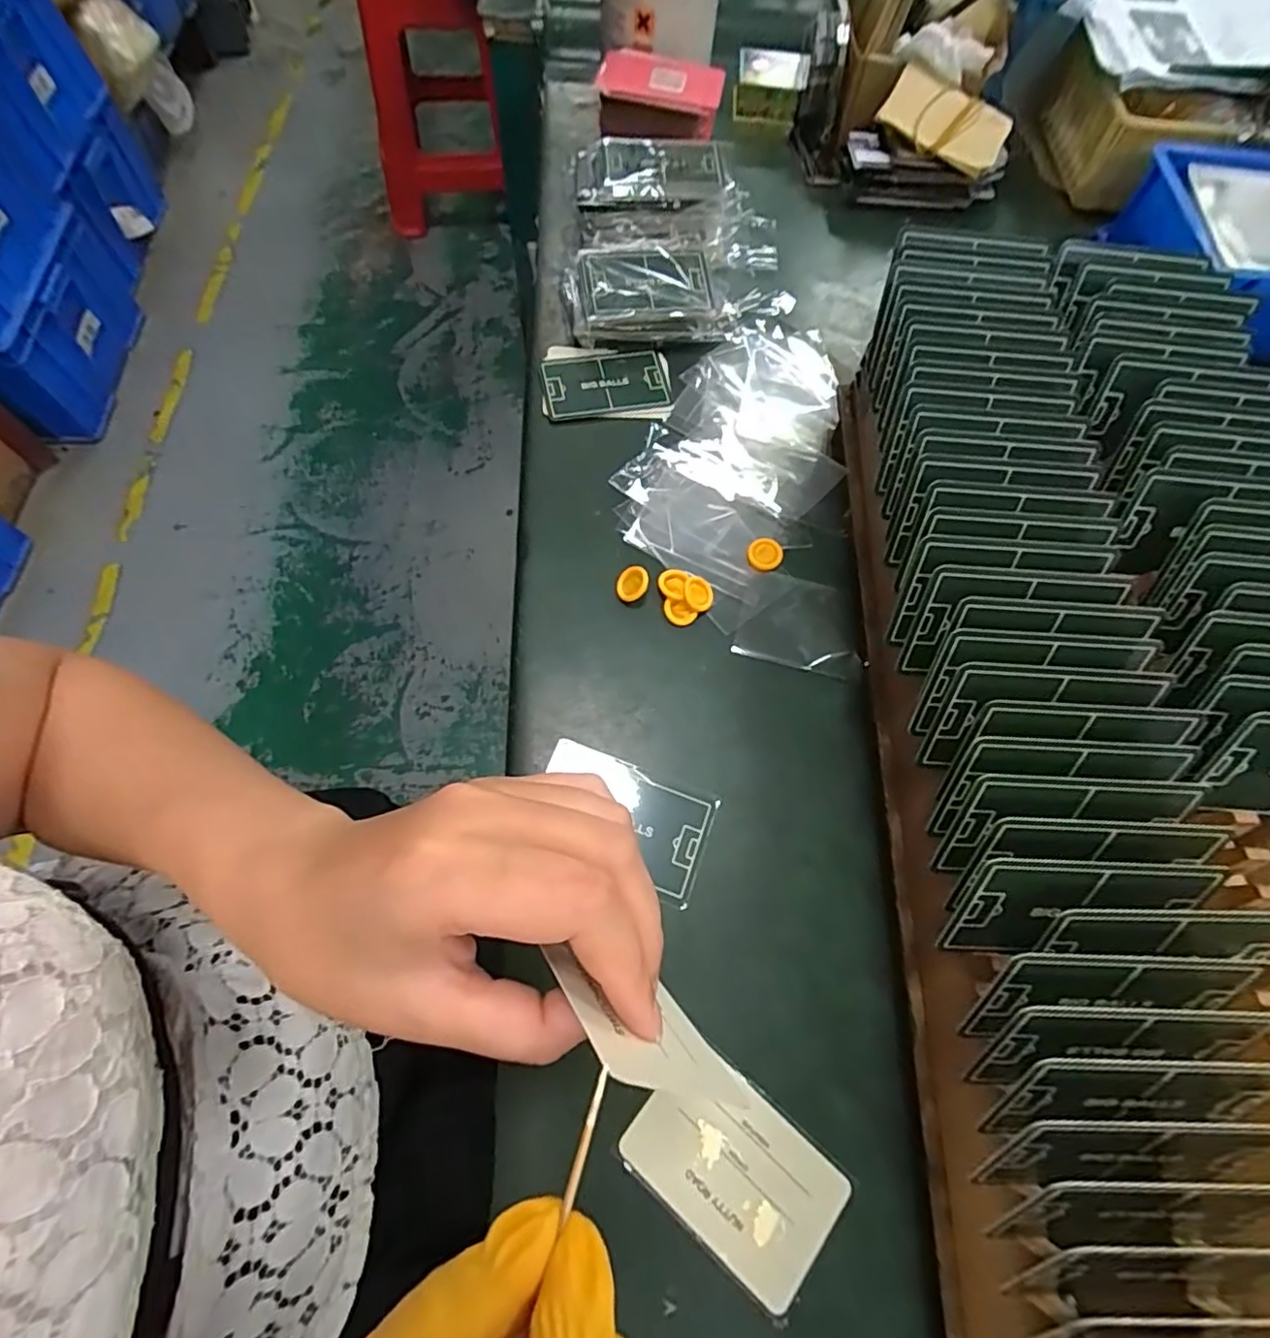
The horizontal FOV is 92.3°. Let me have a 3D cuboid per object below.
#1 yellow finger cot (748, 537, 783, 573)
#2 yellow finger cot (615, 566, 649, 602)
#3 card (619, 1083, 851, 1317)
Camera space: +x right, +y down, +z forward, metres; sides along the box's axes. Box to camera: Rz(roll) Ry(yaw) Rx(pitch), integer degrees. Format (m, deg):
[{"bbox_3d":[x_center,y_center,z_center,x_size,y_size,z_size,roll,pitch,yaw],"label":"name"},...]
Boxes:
[{"bbox_3d":[0.079,-0.070,0.368,0.021,0.006,0.022,14,67,3],"label":"yellow finger cot"},{"bbox_3d":[-0.001,-0.049,0.350,0.019,0.006,0.019,-22,75,13],"label":"yellow finger cot"},{"bbox_3d":[0.042,0.207,0.252,0.084,0.004,0.053,40,71,13],"label":"card"}]

